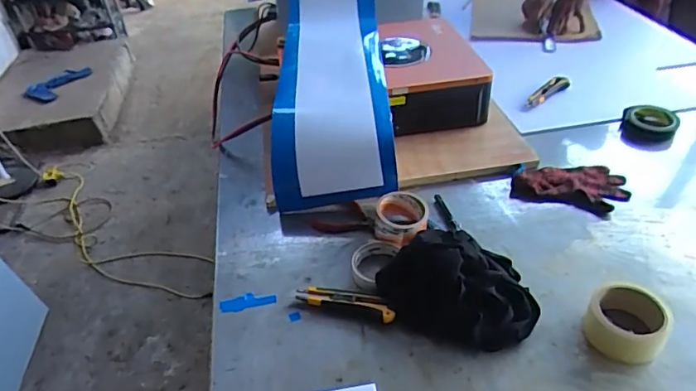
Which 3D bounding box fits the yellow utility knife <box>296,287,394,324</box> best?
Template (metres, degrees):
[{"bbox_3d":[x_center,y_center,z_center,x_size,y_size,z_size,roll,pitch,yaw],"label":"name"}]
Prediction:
[{"bbox_3d":[-0.004,0.155,0.759,0.148,0.021,0.031,9,40,18],"label":"yellow utility knife"}]

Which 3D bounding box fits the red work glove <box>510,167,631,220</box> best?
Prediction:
[{"bbox_3d":[0.402,-0.021,0.938,0.183,0.023,0.125,16,43,26],"label":"red work glove"}]

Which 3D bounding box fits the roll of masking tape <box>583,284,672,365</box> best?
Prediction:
[{"bbox_3d":[0.365,0.168,0.682,0.093,0.052,0.101,-4,38,3],"label":"roll of masking tape"}]

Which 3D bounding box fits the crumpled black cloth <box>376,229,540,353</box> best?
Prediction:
[{"bbox_3d":[0.157,0.124,0.739,0.221,0.078,0.157,13,42,22],"label":"crumpled black cloth"}]

